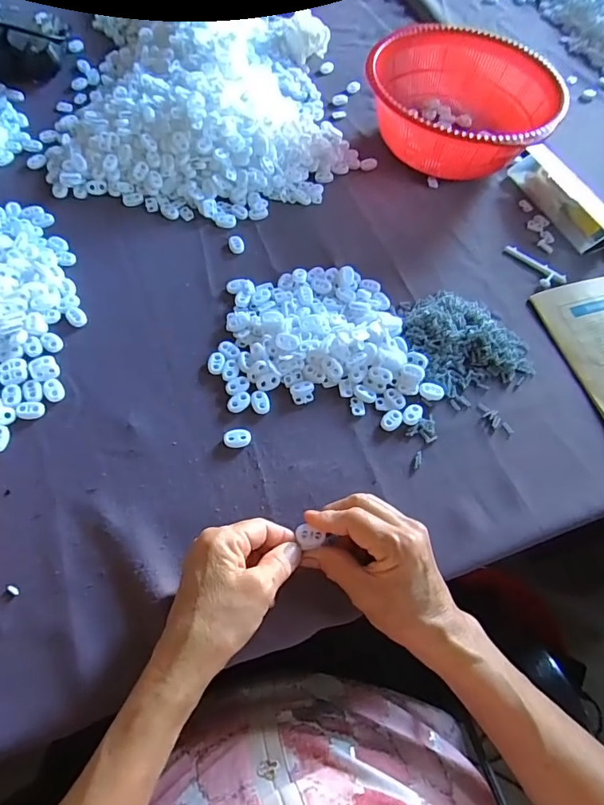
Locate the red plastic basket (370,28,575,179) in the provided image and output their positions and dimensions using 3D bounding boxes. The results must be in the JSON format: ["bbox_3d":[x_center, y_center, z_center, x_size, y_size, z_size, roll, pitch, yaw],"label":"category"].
[{"bbox_3d":[0.197,-0.370,0.592,0.221,0.081,0.222,3,62,-5],"label":"red plastic basket"}]

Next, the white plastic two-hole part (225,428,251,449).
[{"bbox_3d":[-0.054,0.030,0.398,0.023,0.005,0.017,-7,63,-10],"label":"white plastic two-hole part"}]

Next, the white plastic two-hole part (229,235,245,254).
[{"bbox_3d":[-0.070,-0.171,0.506,0.016,0.006,0.023,-5,61,-7],"label":"white plastic two-hole part"}]

